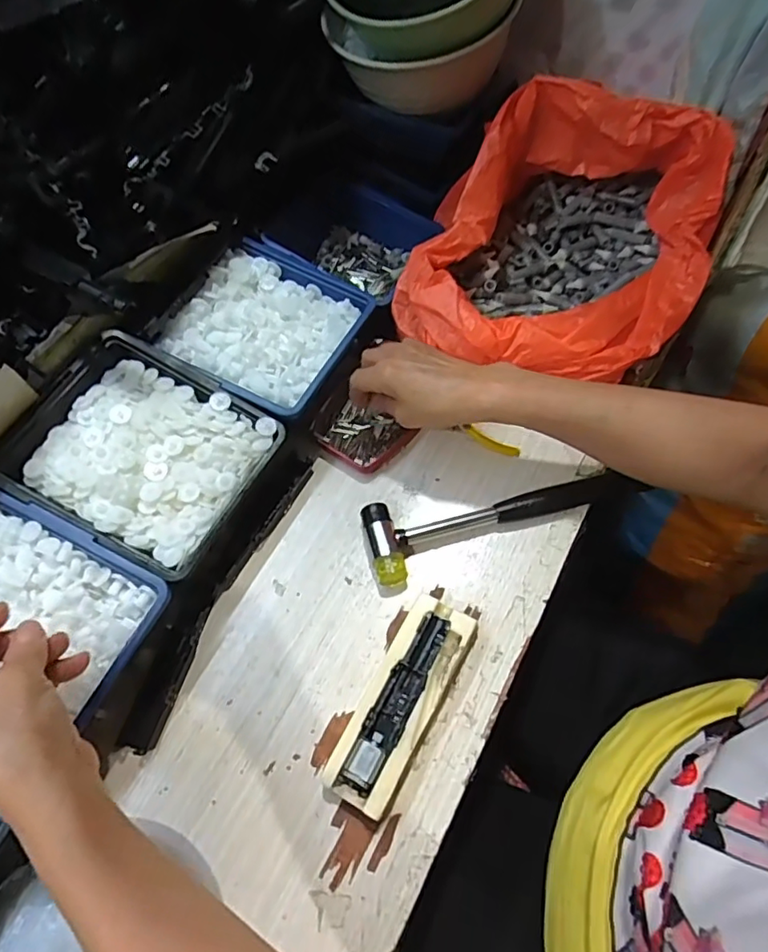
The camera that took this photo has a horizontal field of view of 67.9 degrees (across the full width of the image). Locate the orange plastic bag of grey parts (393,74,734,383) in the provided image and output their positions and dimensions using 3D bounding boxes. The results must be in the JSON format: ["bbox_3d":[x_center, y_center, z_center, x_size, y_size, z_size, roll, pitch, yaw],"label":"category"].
[{"bbox_3d":[0.144,-0.203,0.470,0.236,0.132,0.201,9,63,7],"label":"orange plastic bag of grey parts"}]

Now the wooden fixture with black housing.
[{"bbox_3d":[0.013,0.148,0.380,0.046,0.028,0.135,27,66,15],"label":"wooden fixture with black housing"}]

